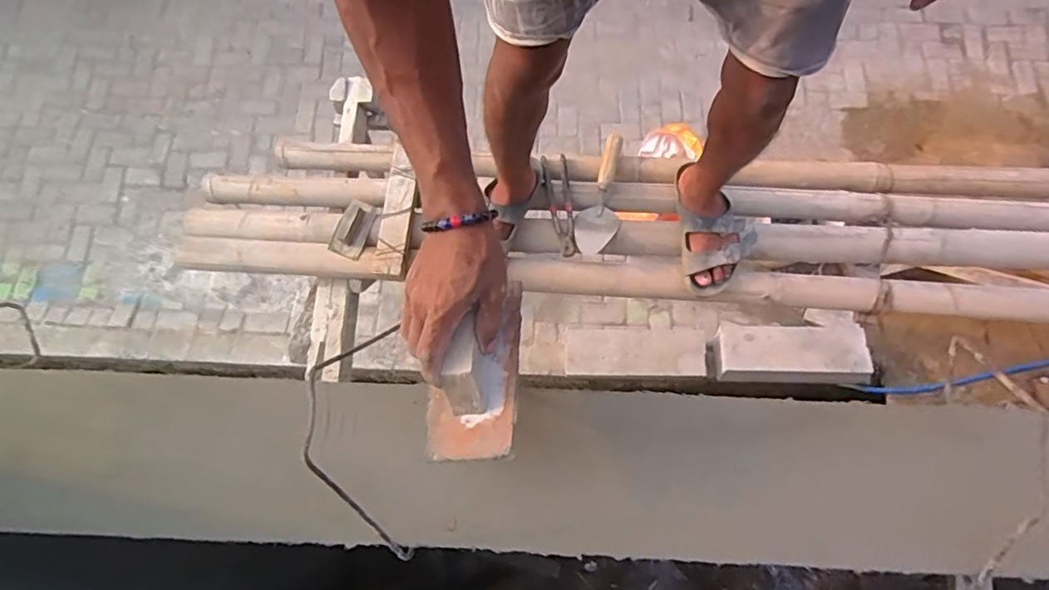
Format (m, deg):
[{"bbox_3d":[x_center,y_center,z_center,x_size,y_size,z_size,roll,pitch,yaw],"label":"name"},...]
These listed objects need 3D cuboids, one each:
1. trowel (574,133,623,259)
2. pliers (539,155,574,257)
[{"bbox_3d":[0.154,-0.200,1.146,0.085,0.040,0.256,10,75,5],"label":"trowel"},{"bbox_3d":[0.068,-0.179,1.148,0.051,0.015,0.221,-6,74,0],"label":"pliers"}]

